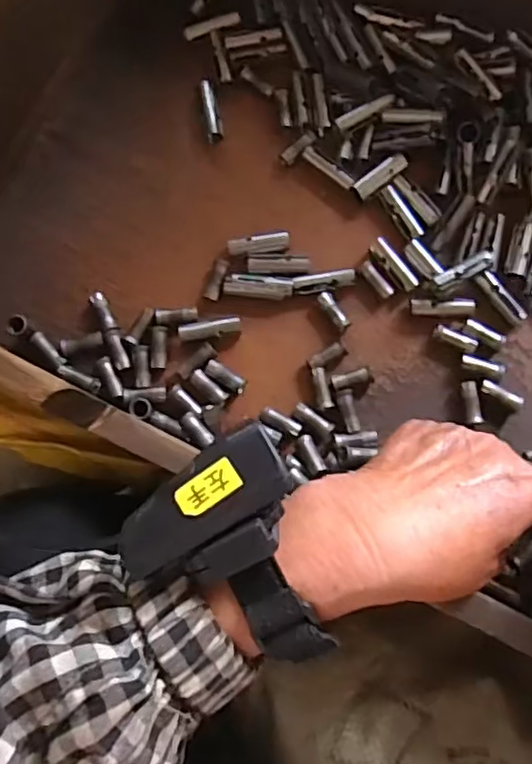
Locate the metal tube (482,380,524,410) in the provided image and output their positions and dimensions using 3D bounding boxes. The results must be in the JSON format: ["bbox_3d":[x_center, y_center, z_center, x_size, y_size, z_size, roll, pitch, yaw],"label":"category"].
[{"bbox_3d":[0.135,0.007,0.362,0.025,0.005,0.008,30,83,7],"label":"metal tube"}]

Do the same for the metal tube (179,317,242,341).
[{"bbox_3d":[-0.033,-0.032,0.374,0.036,0.008,0.009,-13,80,0],"label":"metal tube"}]

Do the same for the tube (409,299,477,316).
[{"bbox_3d":[0.104,-0.044,0.374,0.037,0.006,0.010,2,80,3],"label":"tube"}]

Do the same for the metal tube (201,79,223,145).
[{"bbox_3d":[-0.034,-0.172,0.400,0.009,0.010,0.039,-10,80,1],"label":"metal tube"}]

